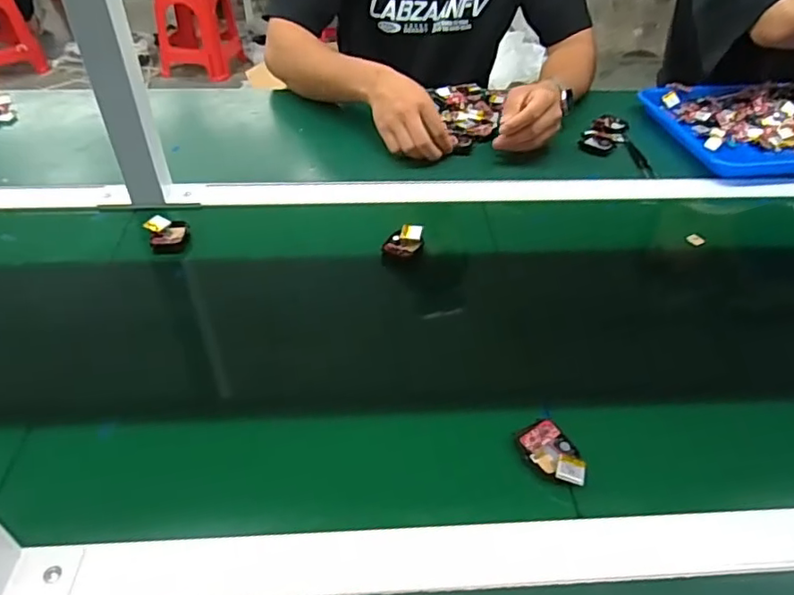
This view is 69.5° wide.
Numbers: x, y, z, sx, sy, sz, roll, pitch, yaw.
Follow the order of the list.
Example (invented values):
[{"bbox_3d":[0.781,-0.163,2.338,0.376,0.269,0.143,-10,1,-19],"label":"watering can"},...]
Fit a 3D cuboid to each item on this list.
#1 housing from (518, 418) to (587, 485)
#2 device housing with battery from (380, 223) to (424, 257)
[{"bbox_3d":[0.118,0.118,0.428,0.034,0.010,0.056,-16,43,-18],"label":"housing"},{"bbox_3d":[0.007,-0.061,0.613,0.042,0.016,0.040,0,41,0],"label":"device housing with battery"}]

